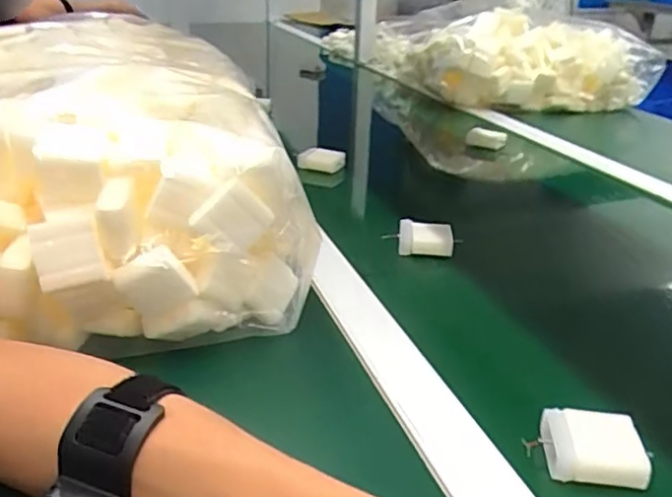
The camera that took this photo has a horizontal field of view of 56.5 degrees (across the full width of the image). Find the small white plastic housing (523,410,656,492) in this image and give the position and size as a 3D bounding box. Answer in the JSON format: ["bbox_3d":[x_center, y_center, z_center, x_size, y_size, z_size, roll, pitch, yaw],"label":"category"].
[{"bbox_3d":[0.136,0.107,0.339,0.059,0.021,0.036,7,27,13],"label":"small white plastic housing"}]

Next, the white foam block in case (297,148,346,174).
[{"bbox_3d":[-0.019,-0.113,0.803,0.061,0.028,0.022,5,26,9],"label":"white foam block in case"}]

